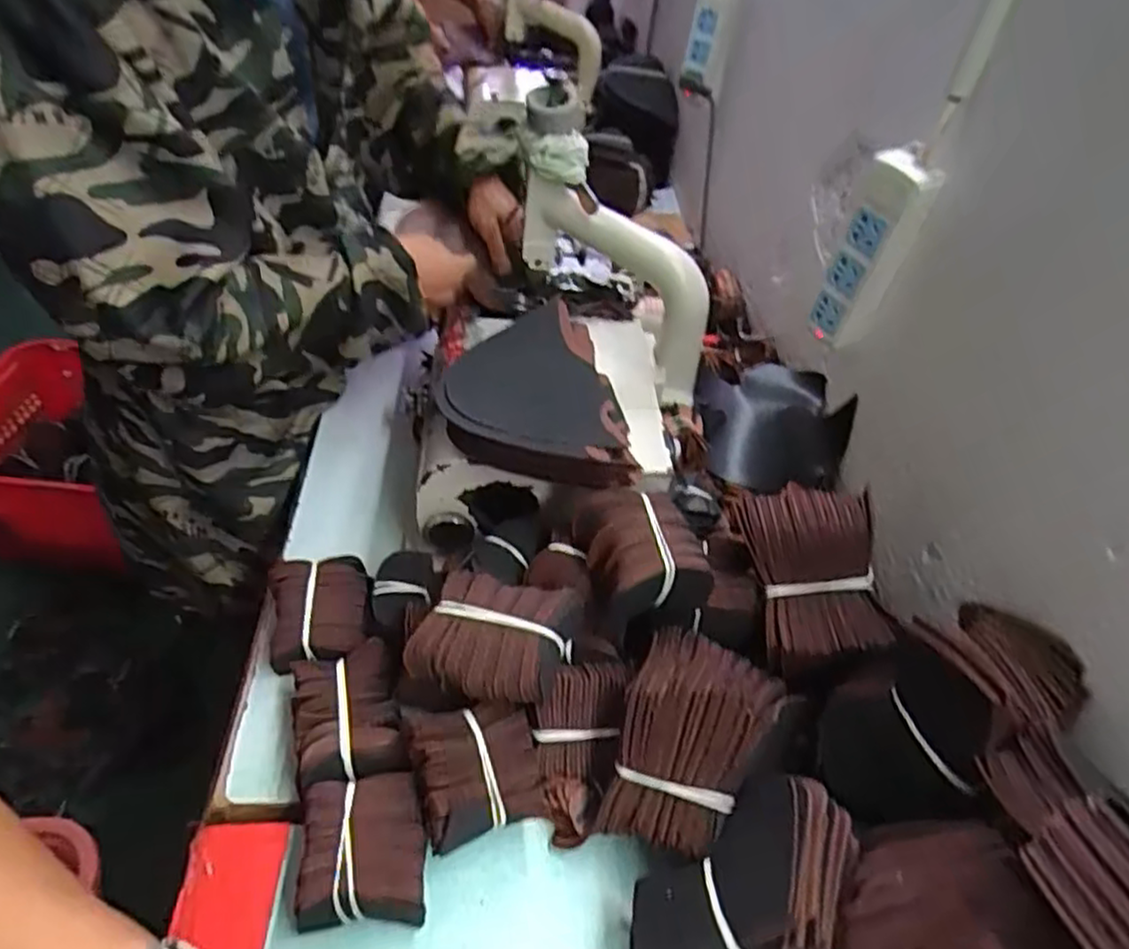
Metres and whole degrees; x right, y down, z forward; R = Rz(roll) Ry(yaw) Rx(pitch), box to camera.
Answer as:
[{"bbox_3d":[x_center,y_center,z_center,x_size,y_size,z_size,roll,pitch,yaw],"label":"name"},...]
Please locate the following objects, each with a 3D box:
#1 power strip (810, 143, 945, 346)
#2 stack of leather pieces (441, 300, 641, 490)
[{"bbox_3d":[0.268,-0.194,0.623,0.050,0.168,0.035,36,50,27],"label":"power strip"},{"bbox_3d":[-0.024,-0.067,0.589,0.150,0.054,0.173,4,43,-4],"label":"stack of leather pieces"}]

